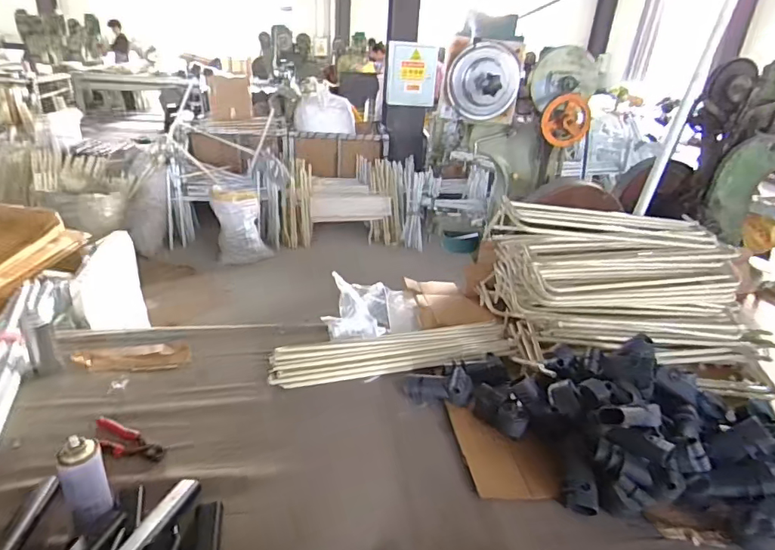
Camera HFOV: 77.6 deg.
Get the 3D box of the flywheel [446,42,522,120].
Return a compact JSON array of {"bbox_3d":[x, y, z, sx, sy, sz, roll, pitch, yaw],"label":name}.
[{"bbox_3d":[0.309,-0.608,1.533,0.228,0.217,0.096,4,26,-1],"label":"flywheel"}]

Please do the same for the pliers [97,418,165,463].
[{"bbox_3d":[-0.548,0.350,1.013,0.172,0.029,0.060,11,27,13],"label":"pliers"}]

